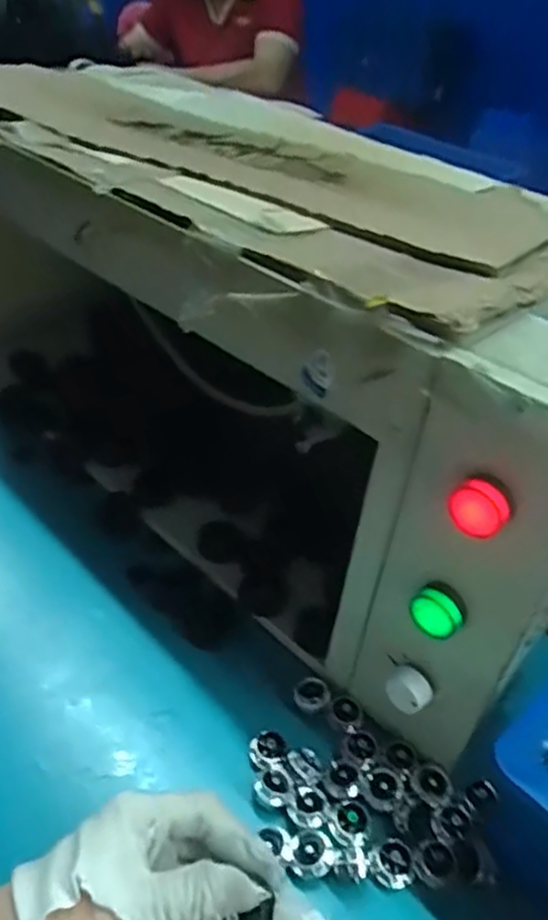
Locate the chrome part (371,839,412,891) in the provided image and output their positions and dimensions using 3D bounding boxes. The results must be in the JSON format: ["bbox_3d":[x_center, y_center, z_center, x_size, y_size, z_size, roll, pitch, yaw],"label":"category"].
[{"bbox_3d":[0.069,0.234,0.396,0.022,0.008,0.023,4,40,-4],"label":"chrome part"}]

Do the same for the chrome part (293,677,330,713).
[{"bbox_3d":[0.026,0.160,0.470,0.023,0.004,0.023,4,40,-4],"label":"chrome part"}]

